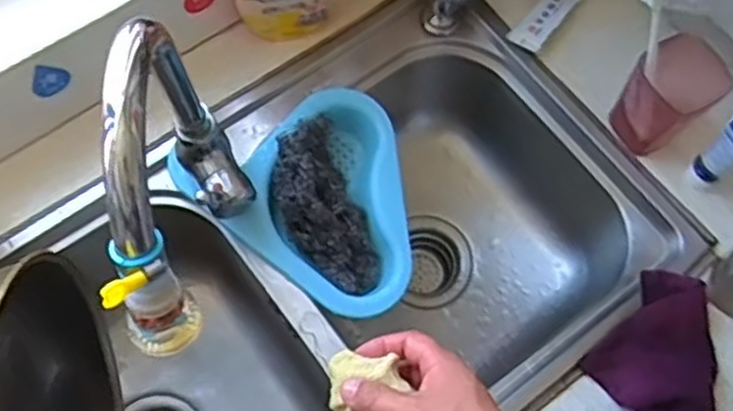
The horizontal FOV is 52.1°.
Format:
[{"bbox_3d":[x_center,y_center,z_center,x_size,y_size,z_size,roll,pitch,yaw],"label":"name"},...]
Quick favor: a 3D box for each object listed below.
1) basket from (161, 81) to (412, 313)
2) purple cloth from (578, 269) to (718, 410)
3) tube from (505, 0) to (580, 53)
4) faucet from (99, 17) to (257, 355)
[{"bbox_3d":[-0.036,0.004,0.737,0.196,0.082,0.212,-37,75,-14],"label":"basket"},{"bbox_3d":[0.254,0.143,0.663,0.102,0.036,0.174,2,69,-2],"label":"purple cloth"},{"bbox_3d":[0.206,-0.220,0.812,0.035,0.014,0.149,37,72,11],"label":"tube"},{"bbox_3d":[-0.125,0.000,0.532,0.052,0.267,0.211,-3,70,-4],"label":"faucet"}]

